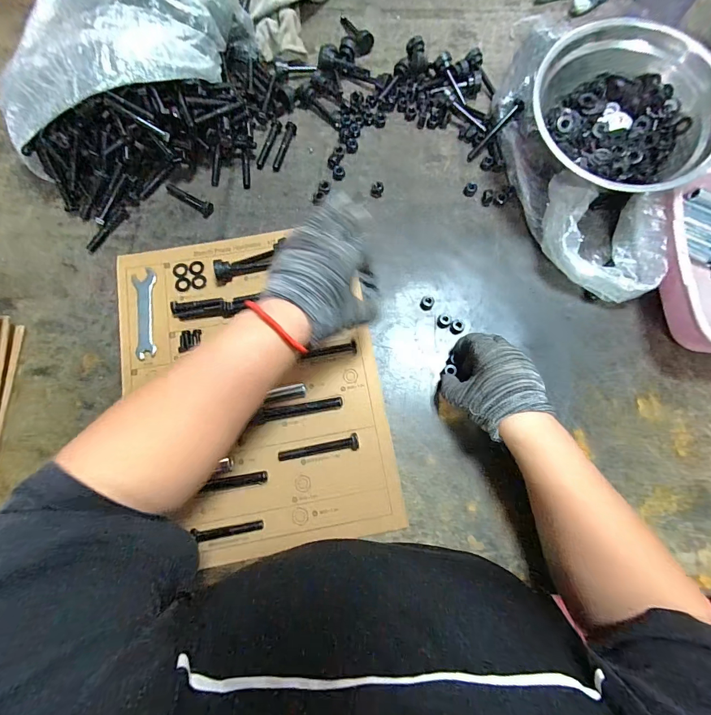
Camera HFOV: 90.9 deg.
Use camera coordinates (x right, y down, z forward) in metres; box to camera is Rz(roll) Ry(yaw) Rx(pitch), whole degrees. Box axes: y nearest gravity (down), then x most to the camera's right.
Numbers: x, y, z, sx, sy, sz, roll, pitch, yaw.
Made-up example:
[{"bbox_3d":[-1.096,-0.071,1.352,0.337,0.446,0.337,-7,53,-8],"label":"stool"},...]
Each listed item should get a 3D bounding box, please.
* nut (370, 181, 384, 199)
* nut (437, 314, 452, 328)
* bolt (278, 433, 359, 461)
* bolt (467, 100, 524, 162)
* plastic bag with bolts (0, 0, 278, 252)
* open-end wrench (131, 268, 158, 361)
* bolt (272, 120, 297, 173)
[{"bbox_3d":[0.029,-0.229,0.475,0.017,0.011,0.018,26,79,6],"label":"nut"},{"bbox_3d":[0.110,-0.045,0.434,0.016,0.006,0.016,0,79,-1],"label":"nut"},{"bbox_3d":[-0.041,0.103,0.393,0.091,0.013,0.015,-12,80,-3],"label":"bolt"},{"bbox_3d":[0.192,-0.312,0.485,0.095,0.008,0.015,-44,80,14],"label":"bolt"},{"bbox_3d":[-0.267,-0.344,0.440,0.326,0.120,0.282,-24,80,-5],"label":"plastic bag with bolts"},{"bbox_3d":[-0.258,-0.055,0.430,0.028,0.004,0.113,-10,80,-3],"label":"open-end wrench"},{"bbox_3d":[-0.100,-0.294,0.488,0.015,0.010,0.075,18,78,4],"label":"bolt"}]

